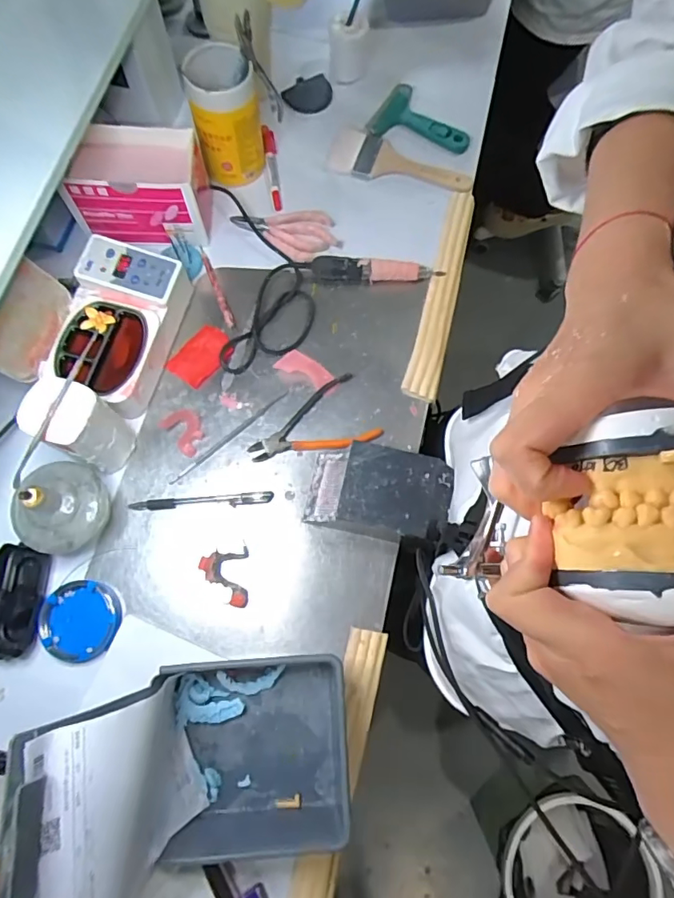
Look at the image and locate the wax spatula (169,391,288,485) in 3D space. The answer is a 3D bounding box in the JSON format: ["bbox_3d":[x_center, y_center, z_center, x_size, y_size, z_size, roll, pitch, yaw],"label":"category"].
[{"bbox_3d":[-0.124,-0.013,0.600,0.169,0.011,0.008,-40,79,-12],"label":"wax spatula"}]

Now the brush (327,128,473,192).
[{"bbox_3d":[0.089,-0.401,0.715,0.199,0.017,0.083,16,74,3],"label":"brush"}]

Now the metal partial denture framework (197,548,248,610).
[{"bbox_3d":[-0.121,0.140,0.551,0.048,0.020,0.061,-2,74,-2],"label":"metal partial denture framework"}]

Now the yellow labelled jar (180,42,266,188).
[{"bbox_3d":[-0.140,-0.417,0.649,0.081,0.131,0.077,-11,74,-5],"label":"yellow labelled jar"}]

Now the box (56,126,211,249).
[{"bbox_3d":[-0.244,-0.320,0.628,0.153,0.101,0.090,-1,74,-2],"label":"box"}]

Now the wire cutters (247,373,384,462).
[{"bbox_3d":[-0.029,-0.020,0.600,0.148,0.011,0.087,-30,77,-9],"label":"wire cutters"}]

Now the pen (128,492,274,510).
[{"bbox_3d":[-0.153,0.060,0.577,0.159,0.011,0.014,-4,74,-3],"label":"pen"}]

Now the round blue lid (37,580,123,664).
[{"bbox_3d":[-0.270,0.180,0.536,0.079,0.009,0.078,3,74,0],"label":"round blue lid"}]

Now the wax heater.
[{"bbox_3d":[-0.255,-0.141,0.595,0.117,0.064,0.185,15,74,3],"label":"wax heater"}]

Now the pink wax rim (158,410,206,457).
[{"bbox_3d":[-0.175,-0.021,0.592,0.040,0.010,0.055,-42,79,-12],"label":"pink wax rim"}]

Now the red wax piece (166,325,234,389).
[{"bbox_3d":[-0.165,-0.117,0.622,0.054,0.005,0.078,38,77,9],"label":"red wax piece"}]

